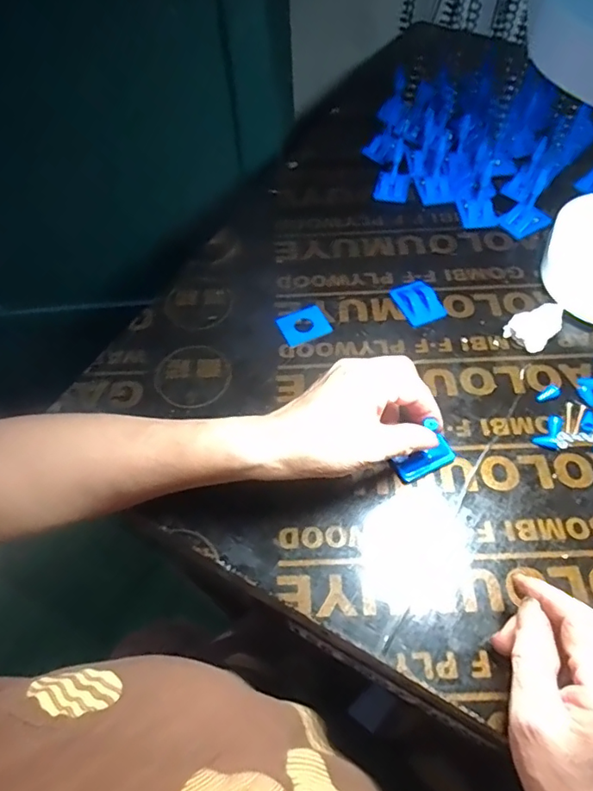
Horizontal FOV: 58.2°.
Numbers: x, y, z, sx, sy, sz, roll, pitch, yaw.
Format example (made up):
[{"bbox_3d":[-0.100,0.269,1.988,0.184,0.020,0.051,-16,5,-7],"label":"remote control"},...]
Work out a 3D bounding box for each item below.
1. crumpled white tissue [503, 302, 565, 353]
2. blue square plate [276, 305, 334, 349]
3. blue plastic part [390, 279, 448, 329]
[{"bbox_3d":[0.201,-0.059,0.448,0.037,0.032,0.033,-40,64,-21],"label":"crumpled white tissue"},{"bbox_3d":[0.006,-0.062,0.474,0.044,0.004,0.035,-24,64,-19],"label":"blue square plate"},{"bbox_3d":[0.110,-0.085,0.482,0.038,0.007,0.047,-24,59,-13],"label":"blue plastic part"}]

